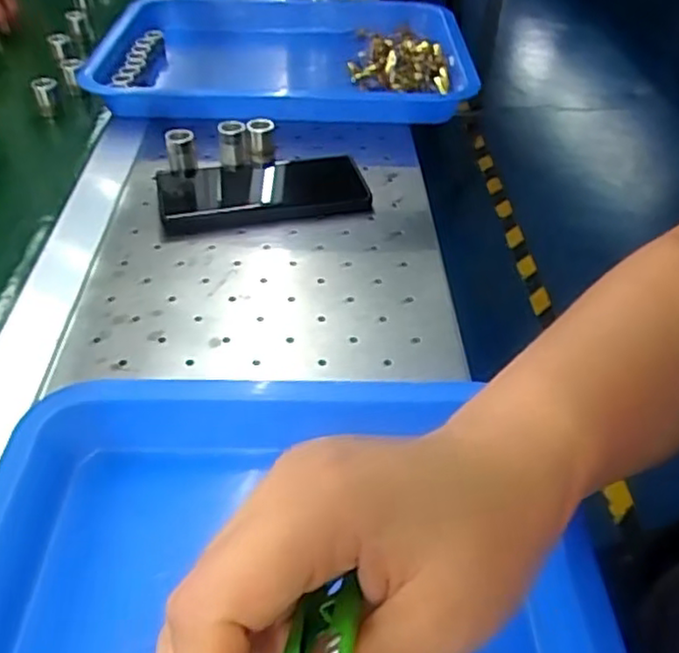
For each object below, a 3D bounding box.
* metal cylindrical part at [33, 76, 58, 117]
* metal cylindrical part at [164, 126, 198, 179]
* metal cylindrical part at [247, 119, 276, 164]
[{"bbox_3d":[-0.287,-0.227,0.665,0.021,0.035,0.021,0,41,0],"label":"metal cylindrical part"},{"bbox_3d":[-0.132,-0.144,0.565,0.023,0.034,0.027,-7,42,-8],"label":"metal cylindrical part"},{"bbox_3d":[-0.067,-0.160,0.581,0.021,0.034,0.019,-5,42,-6],"label":"metal cylindrical part"}]

